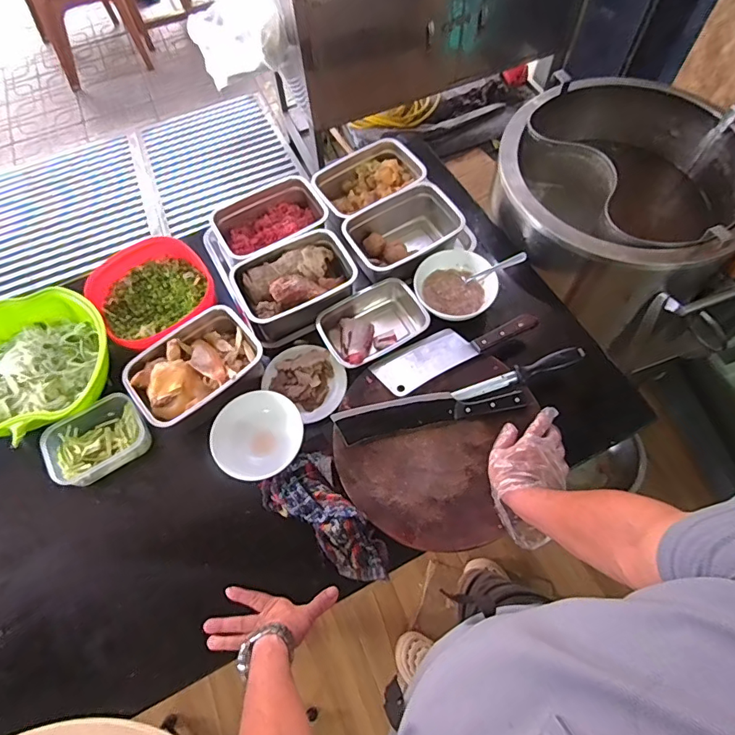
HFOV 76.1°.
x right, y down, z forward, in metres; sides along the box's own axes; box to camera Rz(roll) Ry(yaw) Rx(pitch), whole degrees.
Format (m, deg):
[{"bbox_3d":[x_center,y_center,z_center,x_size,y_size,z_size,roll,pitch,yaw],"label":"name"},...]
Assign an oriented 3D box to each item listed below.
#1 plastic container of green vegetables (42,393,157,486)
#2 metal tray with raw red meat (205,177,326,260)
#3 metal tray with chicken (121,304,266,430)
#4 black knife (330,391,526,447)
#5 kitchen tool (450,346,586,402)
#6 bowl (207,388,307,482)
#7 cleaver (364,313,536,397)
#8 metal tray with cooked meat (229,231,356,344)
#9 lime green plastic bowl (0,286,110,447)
[{"bbox_3d":[-0.454,0.121,0.792,0.156,0.054,0.121,-33,67,-13],"label":"plastic container of green vegetables"},{"bbox_3d":[-0.194,-0.289,0.949,0.206,0.060,0.160,-34,67,-13],"label":"metal tray with raw red meat"},{"bbox_3d":[-0.294,0.005,0.819,0.214,0.074,0.157,-35,67,-14],"label":"metal tray with chicken"},{"bbox_3d":[0.100,0.067,0.763,0.301,0.026,0.057,-11,64,-3],"label":"black knife"},{"bbox_3d":[0.253,0.012,0.780,0.228,0.030,0.032,-20,65,-7],"label":"kitchen tool"},{"bbox_3d":[-0.177,0.115,0.778,0.143,0.065,0.133,-1,64,2],"label":"bowl"},{"bbox_3d":[0.150,-0.041,0.821,0.286,0.022,0.080,-26,66,-10],"label":"cleaver"},{"bbox_3d":[-0.134,-0.157,0.888,0.219,0.073,0.157,-20,65,-7],"label":"metal tray with cooked meat"},{"bbox_3d":[-0.590,-0.003,0.818,0.251,0.076,0.271,-1,64,2],"label":"lime green plastic bowl"}]

